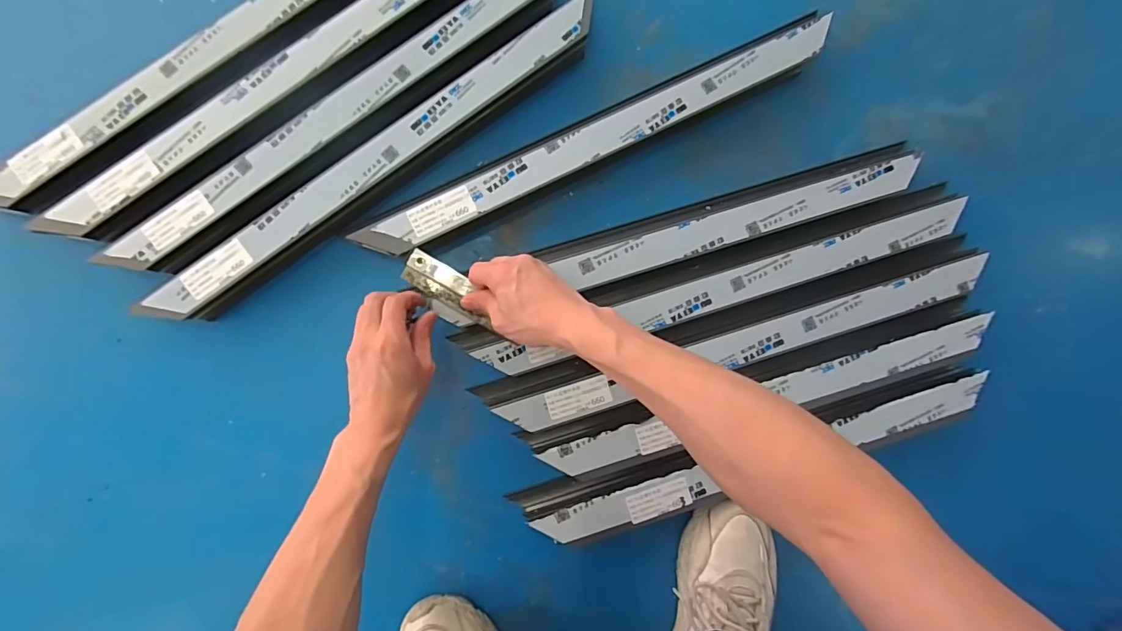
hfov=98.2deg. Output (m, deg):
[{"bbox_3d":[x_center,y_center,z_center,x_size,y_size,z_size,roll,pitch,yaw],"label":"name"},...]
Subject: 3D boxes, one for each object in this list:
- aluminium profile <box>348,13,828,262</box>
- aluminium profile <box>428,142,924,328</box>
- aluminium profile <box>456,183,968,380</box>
[{"bbox_3d":[0.051,-0.202,0.559,0.589,0.052,0.056,-27,89,-6],"label":"aluminium profile"},{"bbox_3d":[0.143,-0.093,0.558,0.572,0.056,0.068,-18,89,-5],"label":"aluminium profile"},{"bbox_3d":[0.188,-0.040,0.563,0.607,0.051,0.068,-17,88,-5],"label":"aluminium profile"}]

